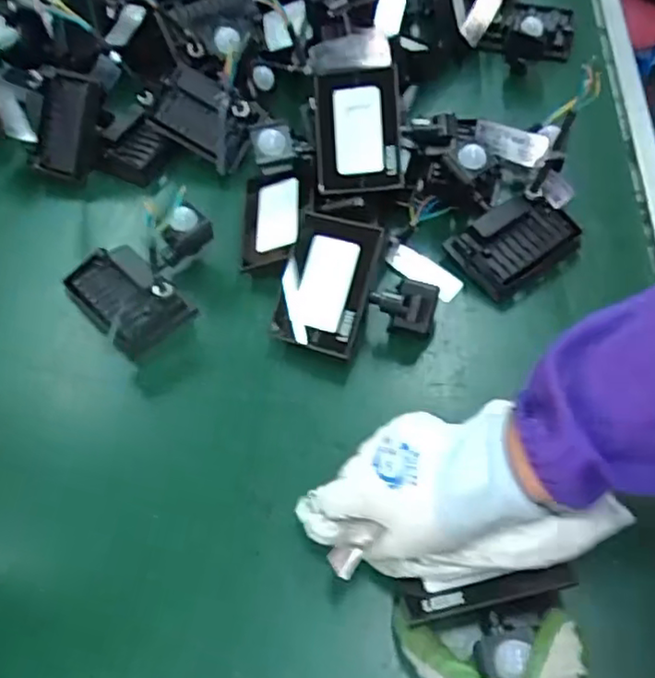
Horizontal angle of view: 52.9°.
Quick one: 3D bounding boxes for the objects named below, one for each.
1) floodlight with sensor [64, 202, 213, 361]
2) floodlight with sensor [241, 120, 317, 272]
[{"bbox_3d":[-0.166,-0.064,0.599,0.130,0.062,0.107,-40,63,-21],"label":"floodlight with sensor"},{"bbox_3d":[-0.054,-0.134,0.614,0.082,0.073,0.134,-18,59,22],"label":"floodlight with sensor"}]

